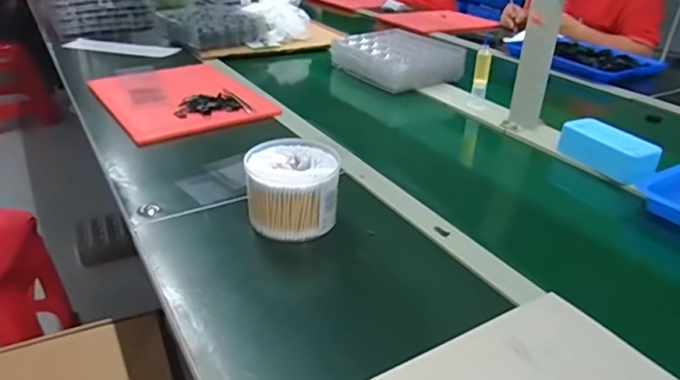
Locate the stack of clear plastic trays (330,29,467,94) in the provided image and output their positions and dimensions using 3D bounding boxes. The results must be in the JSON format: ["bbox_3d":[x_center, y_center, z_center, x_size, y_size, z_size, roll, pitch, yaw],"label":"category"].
[{"bbox_3d":[0.132,-0.299,1.170,0.222,0.077,0.271,-12,32,-24],"label":"stack of clear plastic trays"}]

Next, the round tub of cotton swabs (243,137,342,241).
[{"bbox_3d":[-0.057,-0.004,0.614,0.106,0.073,0.114,-3,29,-9],"label":"round tub of cotton swabs"}]

